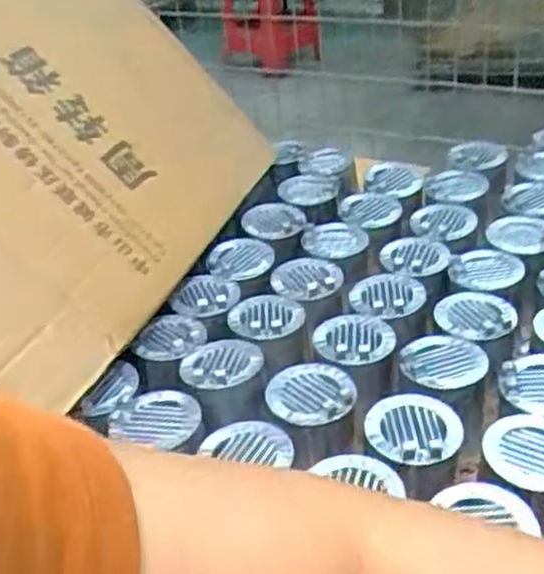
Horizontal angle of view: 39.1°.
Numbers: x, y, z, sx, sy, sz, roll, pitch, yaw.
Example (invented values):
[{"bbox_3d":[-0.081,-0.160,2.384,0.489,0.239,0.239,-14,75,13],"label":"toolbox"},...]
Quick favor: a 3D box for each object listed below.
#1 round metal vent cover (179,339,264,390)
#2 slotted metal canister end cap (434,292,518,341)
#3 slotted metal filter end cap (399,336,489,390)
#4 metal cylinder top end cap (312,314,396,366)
[{"bbox_3d":[-0.053,0.079,0.803,0.086,0.006,0.079,-5,33,3],"label":"round metal vent cover"},{"bbox_3d":[0.220,0.029,0.836,0.079,0.011,0.085,-5,33,3],"label":"slotted metal canister end cap"},{"bbox_3d":[0.174,0.072,0.773,0.081,0.007,0.079,-5,33,3],"label":"slotted metal filter end cap"},{"bbox_3d":[0.087,0.053,0.814,0.084,0.004,0.088,-1,33,9],"label":"metal cylinder top end cap"}]

